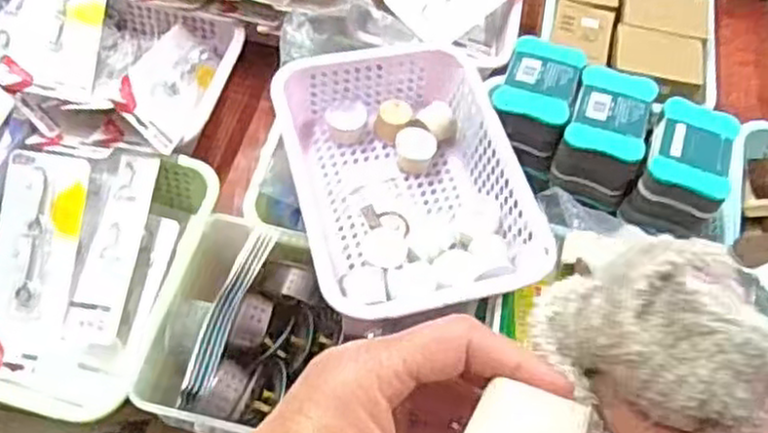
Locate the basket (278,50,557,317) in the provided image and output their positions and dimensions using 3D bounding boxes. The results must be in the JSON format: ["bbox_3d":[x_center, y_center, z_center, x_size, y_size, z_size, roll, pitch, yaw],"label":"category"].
[{"bbox_3d":[0.017,-0.045,0.779,0.218,0.077,0.295,-13,60,-10],"label":"basket"}]

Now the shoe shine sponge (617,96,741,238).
[{"bbox_3d":[0.311,-0.050,0.778,0.082,0.070,0.139,23,61,11],"label":"shoe shine sponge"}]

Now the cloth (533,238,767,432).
[{"bbox_3d":[0.090,0.099,0.296,0.072,0.186,0.055,11,18,4],"label":"cloth"}]

